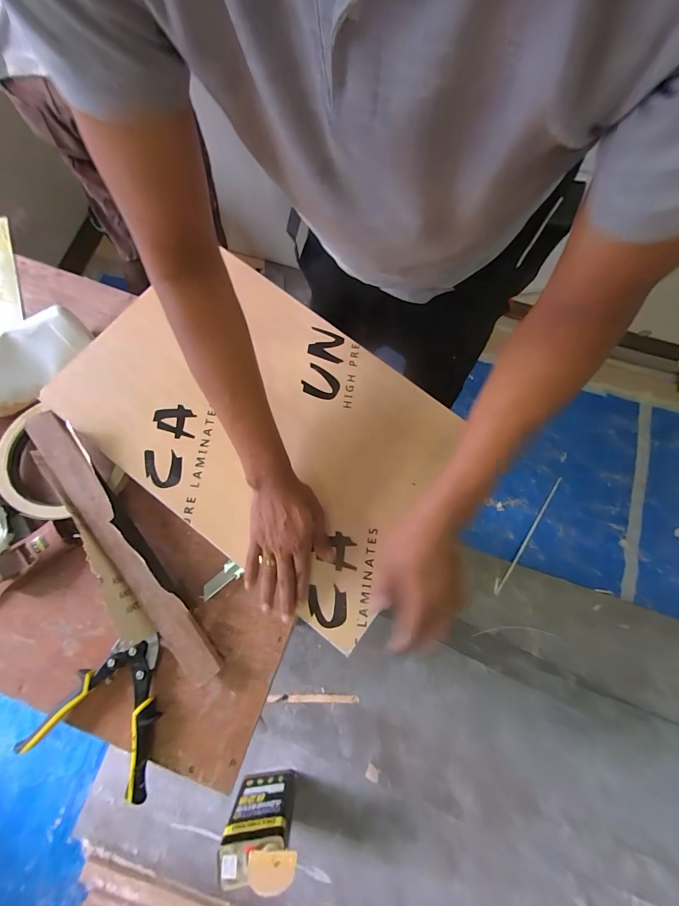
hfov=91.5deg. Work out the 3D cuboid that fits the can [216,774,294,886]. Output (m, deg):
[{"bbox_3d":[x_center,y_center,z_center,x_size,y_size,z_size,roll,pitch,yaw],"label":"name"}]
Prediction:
[{"bbox_3d":[-0.220,1.051,0.954,0.178,0.253,0.115,-5,74,-1],"label":"can"}]

